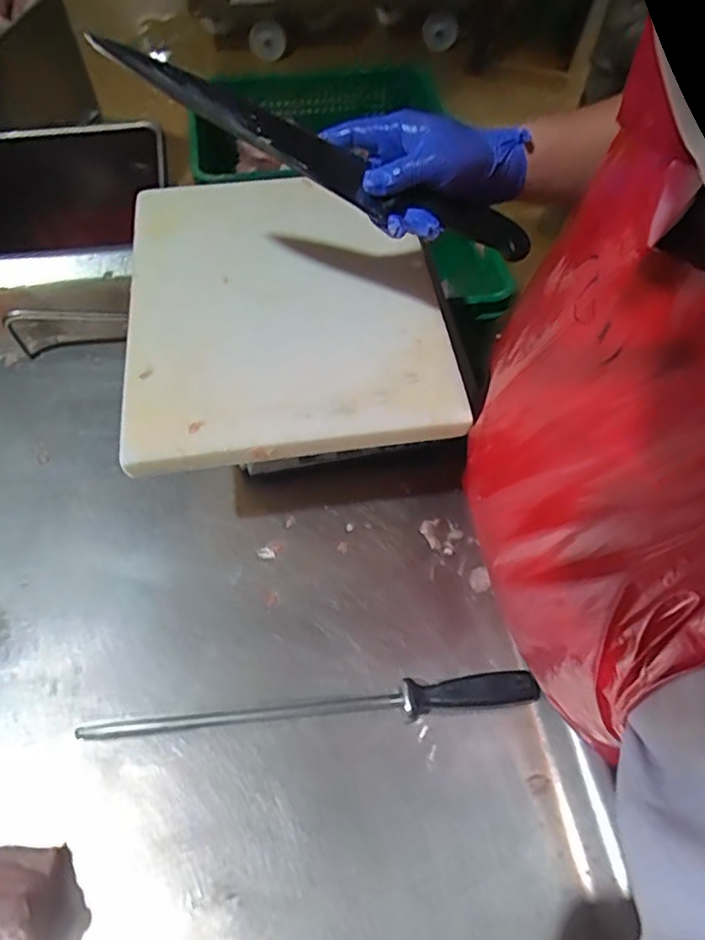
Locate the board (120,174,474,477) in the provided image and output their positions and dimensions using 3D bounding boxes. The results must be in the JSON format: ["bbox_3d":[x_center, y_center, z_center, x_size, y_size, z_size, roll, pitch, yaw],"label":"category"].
[{"bbox_3d":[-0.069,-0.174,0.604,0.295,0.024,0.359,-7,60,-6],"label":"board"}]

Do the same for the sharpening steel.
[{"bbox_3d":[-0.037,0.217,0.558,0.412,0.026,0.032,-3,60,-3],"label":"sharpening steel"}]

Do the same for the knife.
[{"bbox_3d":[-0.020,-0.240,0.469,0.351,0.026,0.048,19,59,-14],"label":"knife"}]

